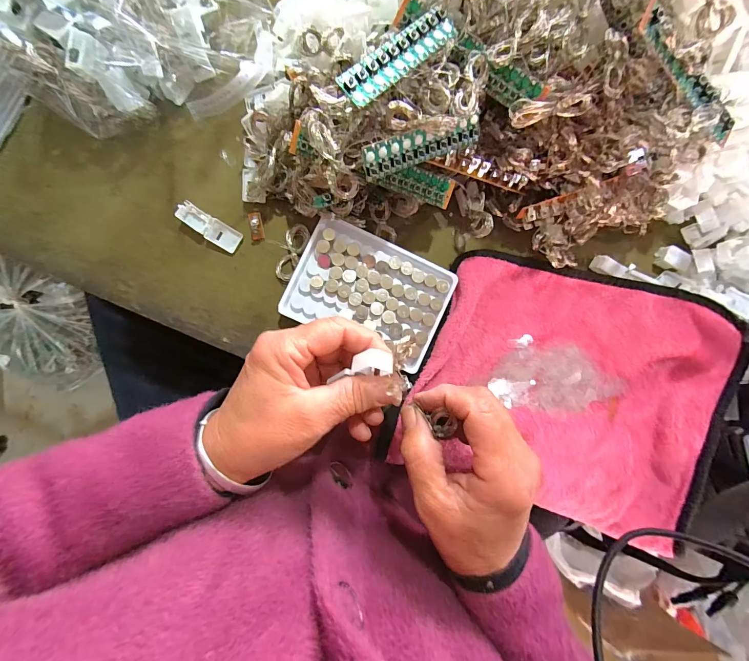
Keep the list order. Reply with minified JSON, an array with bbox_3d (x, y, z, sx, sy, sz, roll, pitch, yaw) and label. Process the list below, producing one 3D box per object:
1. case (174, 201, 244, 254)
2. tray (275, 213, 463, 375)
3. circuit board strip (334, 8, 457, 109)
[{"bbox_3d":[-0.143,-0.090,0.300,0.054,0.009,0.020,32,88,-3],"label":"case"},{"bbox_3d":[-0.004,-0.032,0.299,0.129,0.015,0.092,25,88,-3],"label":"tray"},{"bbox_3d":[0.017,-0.176,0.221,0.093,0.004,0.020,-45,115,-13],"label":"circuit board strip"}]

